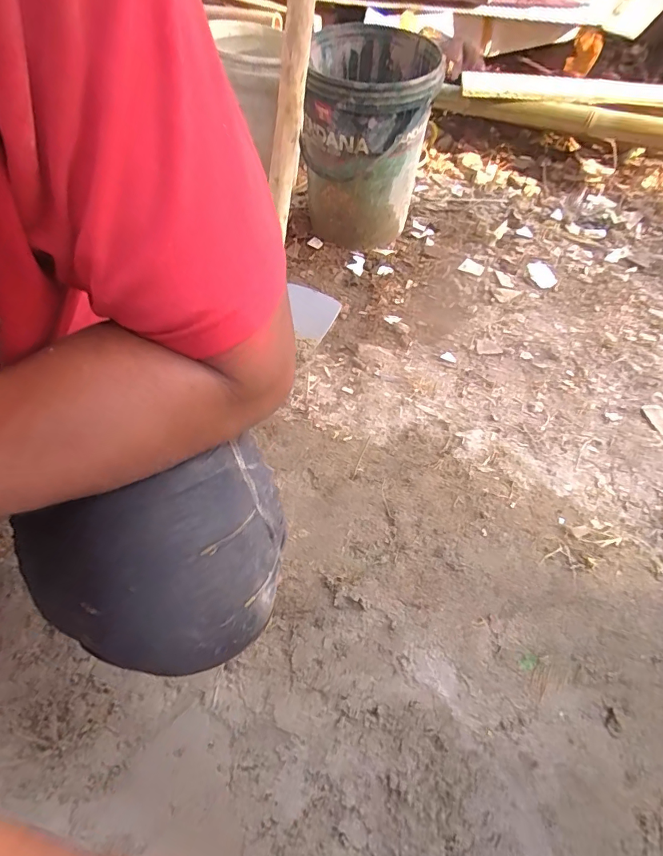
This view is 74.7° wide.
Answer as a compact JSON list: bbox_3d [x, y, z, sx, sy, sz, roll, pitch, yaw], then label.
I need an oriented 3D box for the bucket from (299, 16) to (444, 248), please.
[{"bbox_3d":[0.087,-0.651,1.043,0.251,0.400,0.283,8,53,4],"label":"bucket"}]

